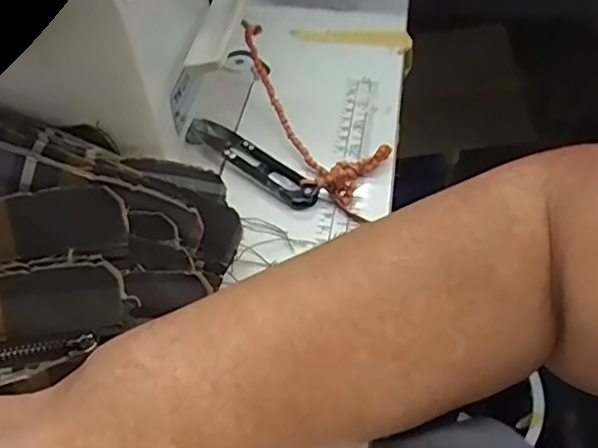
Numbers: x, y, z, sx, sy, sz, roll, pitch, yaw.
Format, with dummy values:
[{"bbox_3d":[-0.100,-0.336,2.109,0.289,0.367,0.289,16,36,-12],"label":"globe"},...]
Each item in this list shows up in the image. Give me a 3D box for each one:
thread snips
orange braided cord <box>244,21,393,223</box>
[{"bbox_3d":[-0.031,-0.042,0.370,0.107,0.007,0.024,31,57,27],"label":"thread snips"},{"bbox_3d":[0.004,-0.068,0.375,0.057,0.022,0.152,-28,66,-21],"label":"orange braided cord"}]

